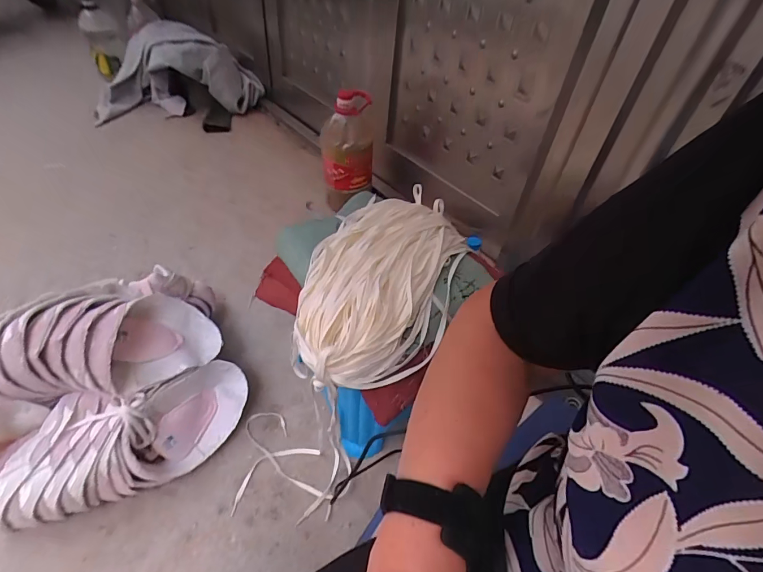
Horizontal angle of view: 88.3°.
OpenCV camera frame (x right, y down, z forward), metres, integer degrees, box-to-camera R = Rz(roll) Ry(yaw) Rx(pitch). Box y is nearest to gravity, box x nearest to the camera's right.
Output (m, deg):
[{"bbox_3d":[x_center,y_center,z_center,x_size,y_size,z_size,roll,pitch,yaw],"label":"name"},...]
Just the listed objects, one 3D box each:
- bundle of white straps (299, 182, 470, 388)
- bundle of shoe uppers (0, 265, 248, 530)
[{"bbox_3d":[0.005,-0.017,0.635,0.219,0.085,0.370,18,45,11],"label":"bundle of white straps"},{"bbox_3d":[-0.491,0.155,0.691,0.419,0.232,0.369,-22,51,-26],"label":"bundle of shoe uppers"}]

